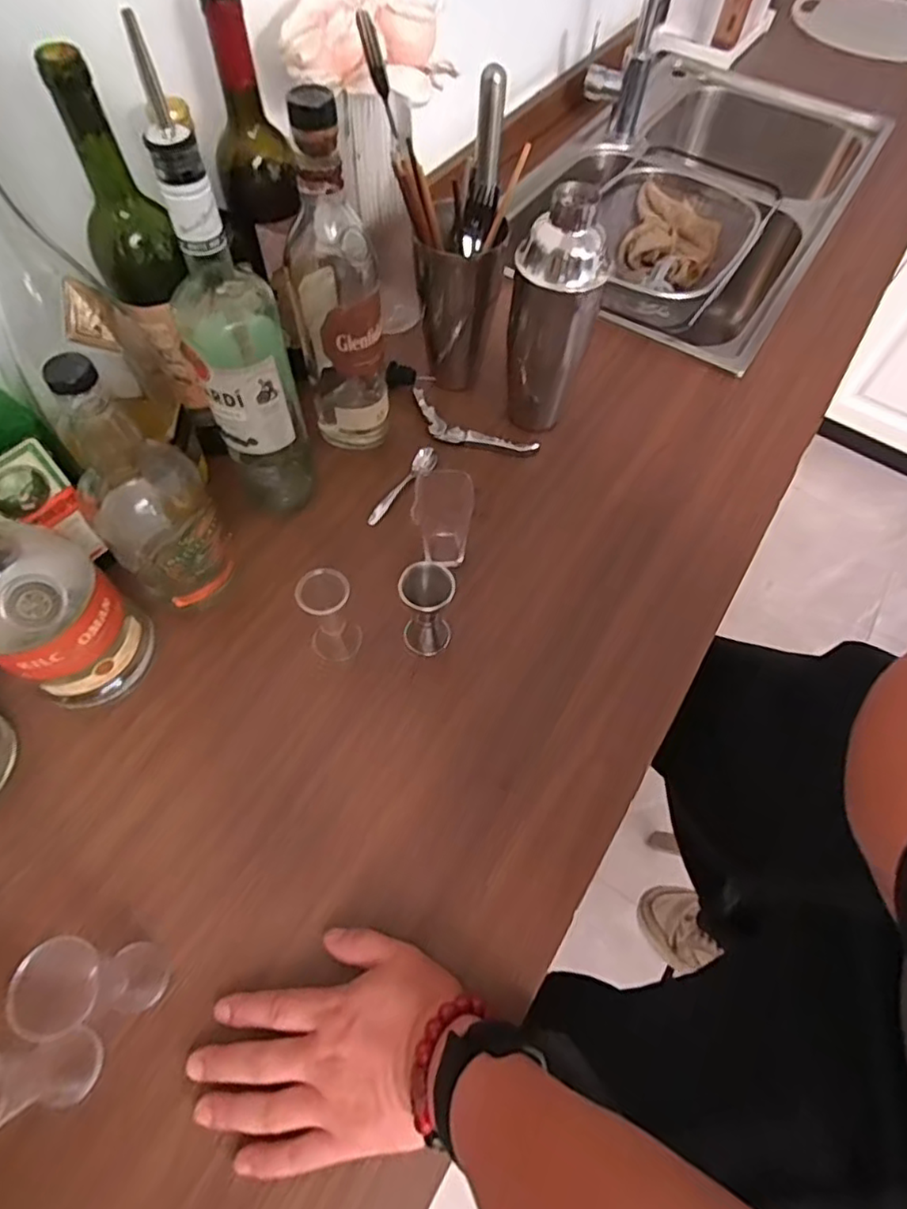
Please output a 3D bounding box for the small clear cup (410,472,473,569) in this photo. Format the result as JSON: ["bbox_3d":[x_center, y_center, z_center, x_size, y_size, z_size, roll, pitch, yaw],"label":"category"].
[{"bbox_3d":[-0.009,-0.074,0.545,0.049,0.089,0.046,1,62,-3],"label":"small clear cup"}]

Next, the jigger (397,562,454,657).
[{"bbox_3d":[-0.022,0.005,0.505,0.042,0.092,0.039,6,61,0],"label":"jigger"}]

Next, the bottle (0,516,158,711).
[{"bbox_3d":[-0.304,-0.011,0.427,0.107,0.214,0.093,28,64,11],"label":"bottle"}]

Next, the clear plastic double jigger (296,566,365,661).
[{"bbox_3d":[-0.101,0.010,0.501,0.041,0.086,0.039,1,62,-3],"label":"clear plastic double jigger"}]

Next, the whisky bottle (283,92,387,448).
[{"bbox_3d":[-0.101,-0.268,0.529,0.074,0.289,0.079,-5,62,-6],"label":"whisky bottle"}]

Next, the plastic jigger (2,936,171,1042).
[{"bbox_3d":[-0.213,0.224,0.362,0.041,0.110,0.043,-11,63,-9],"label":"plastic jigger"}]

